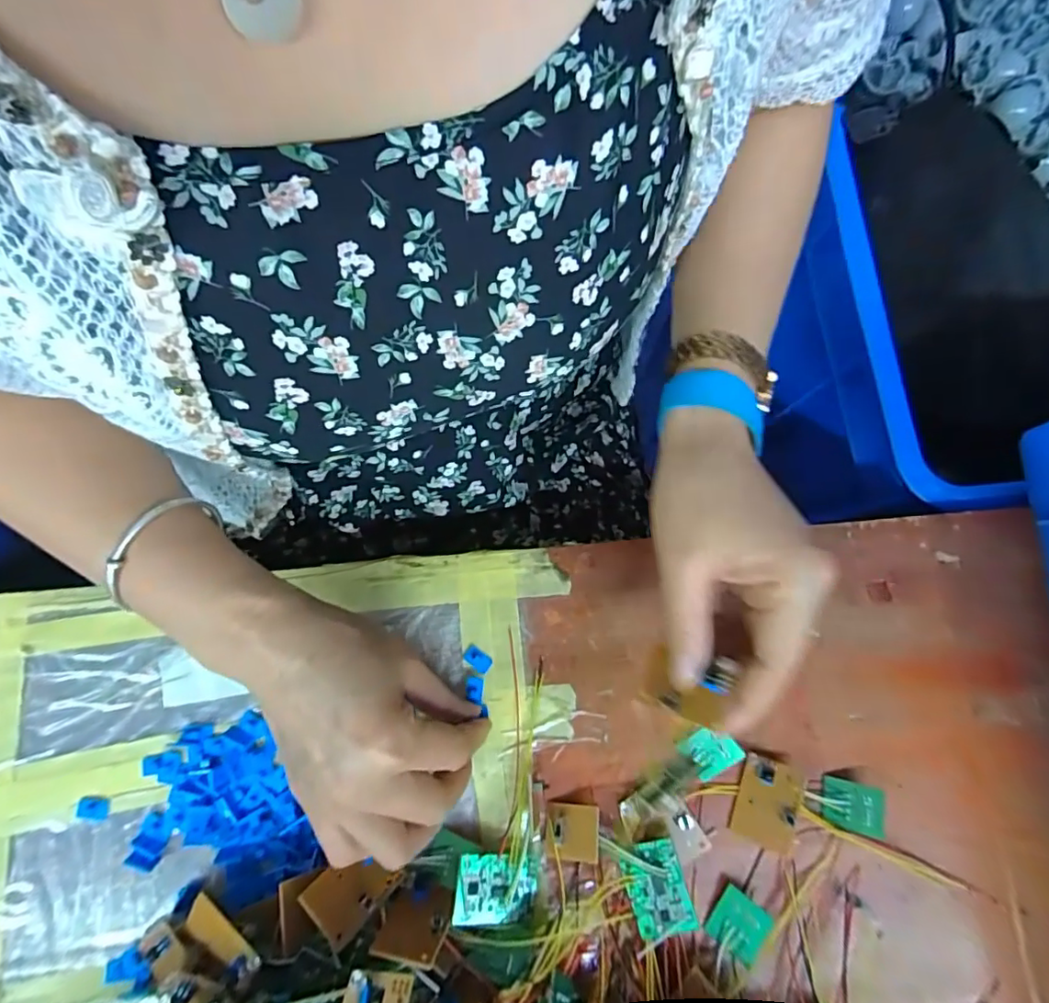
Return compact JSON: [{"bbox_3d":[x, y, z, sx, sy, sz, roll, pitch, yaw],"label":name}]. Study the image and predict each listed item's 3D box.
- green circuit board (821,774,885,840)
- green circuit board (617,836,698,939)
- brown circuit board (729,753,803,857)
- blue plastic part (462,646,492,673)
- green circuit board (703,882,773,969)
[{"bbox_3d":[0.182,0.169,0.302,0.030,0.004,0.025,6,77,21],"label":"green circuit board"},{"bbox_3d":[0.069,0.203,0.286,0.031,0.005,0.044,-19,79,12],"label":"green circuit board"},{"bbox_3d":[0.133,0.165,0.298,0.032,0.012,0.044,14,84,20],"label":"brown circuit board"},{"bbox_3d":[-0.027,0.091,0.313,0.016,0.004,0.011,34,80,5],"label":"blue plastic part"},{"bbox_3d":[0.113,0.225,0.289,0.025,0.007,0.030,29,95,25],"label":"green circuit board"}]

